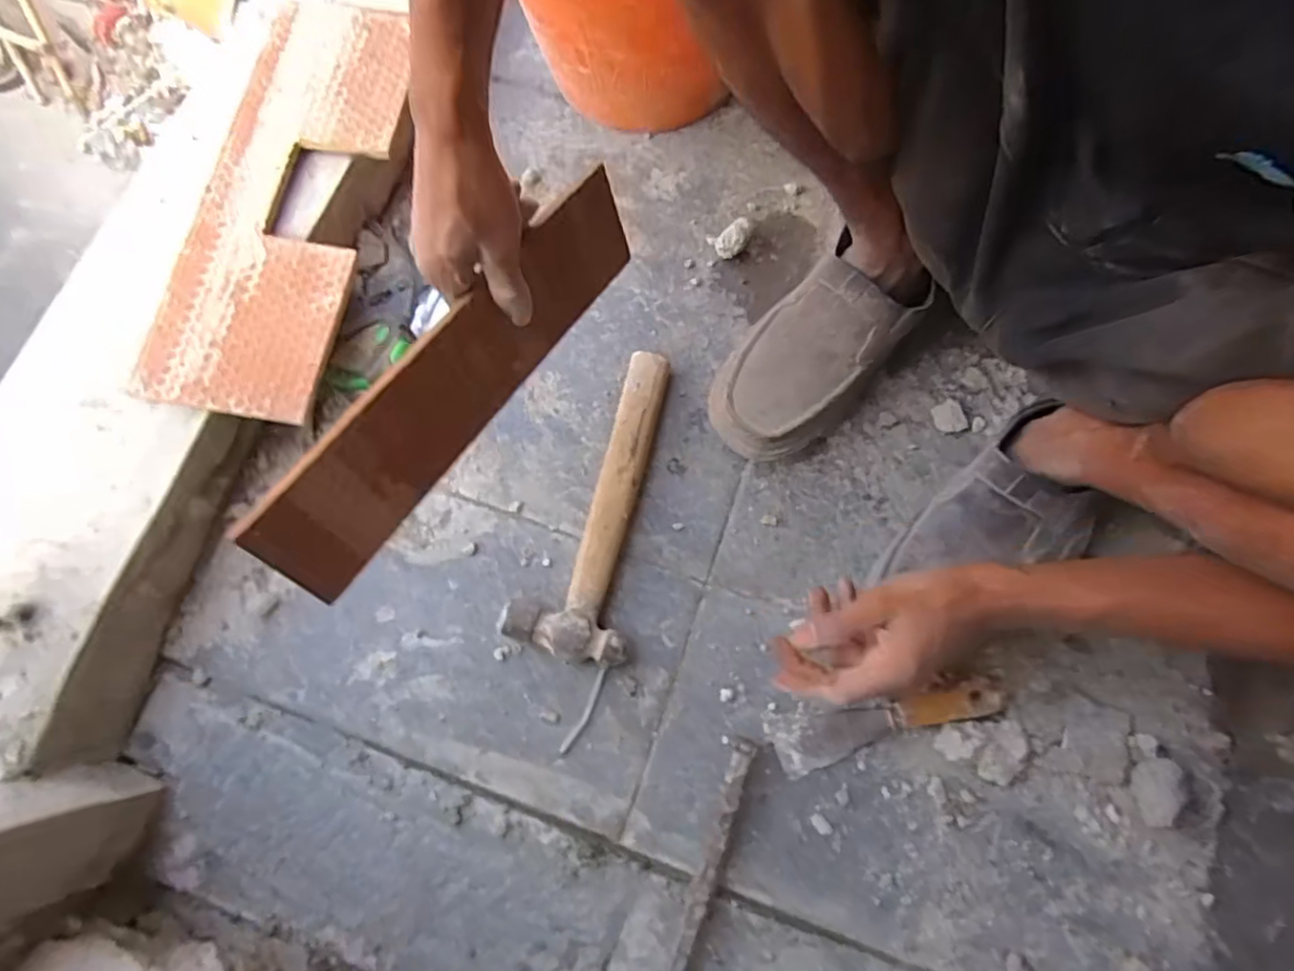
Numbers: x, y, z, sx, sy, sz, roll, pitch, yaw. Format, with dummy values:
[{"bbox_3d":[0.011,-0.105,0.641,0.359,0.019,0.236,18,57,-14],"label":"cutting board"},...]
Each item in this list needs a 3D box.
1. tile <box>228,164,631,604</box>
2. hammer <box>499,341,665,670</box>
[{"bbox_3d":[-0.108,-0.074,0.407,0.008,0.076,0.316,22,65,31],"label":"tile"},{"bbox_3d":[-0.033,0.011,0.525,0.092,0.030,0.249,15,78,5],"label":"hammer"}]

